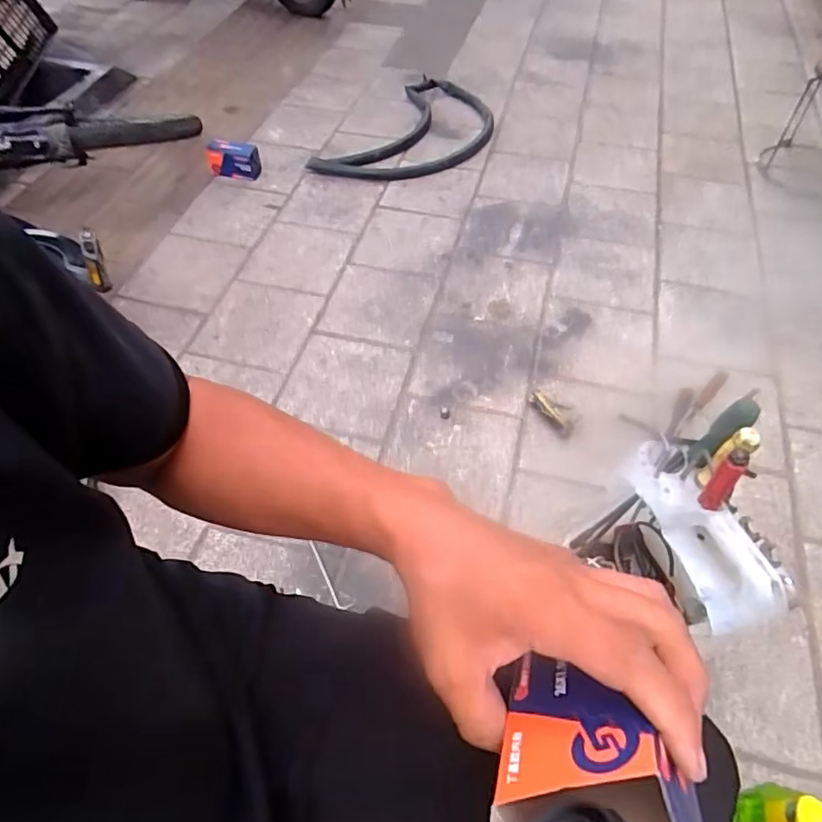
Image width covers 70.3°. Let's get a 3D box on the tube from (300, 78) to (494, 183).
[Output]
[{"bbox_3d":[-0.001,-0.853,1.800,0.399,0.043,0.662,33,59,22],"label":"tube"}]

